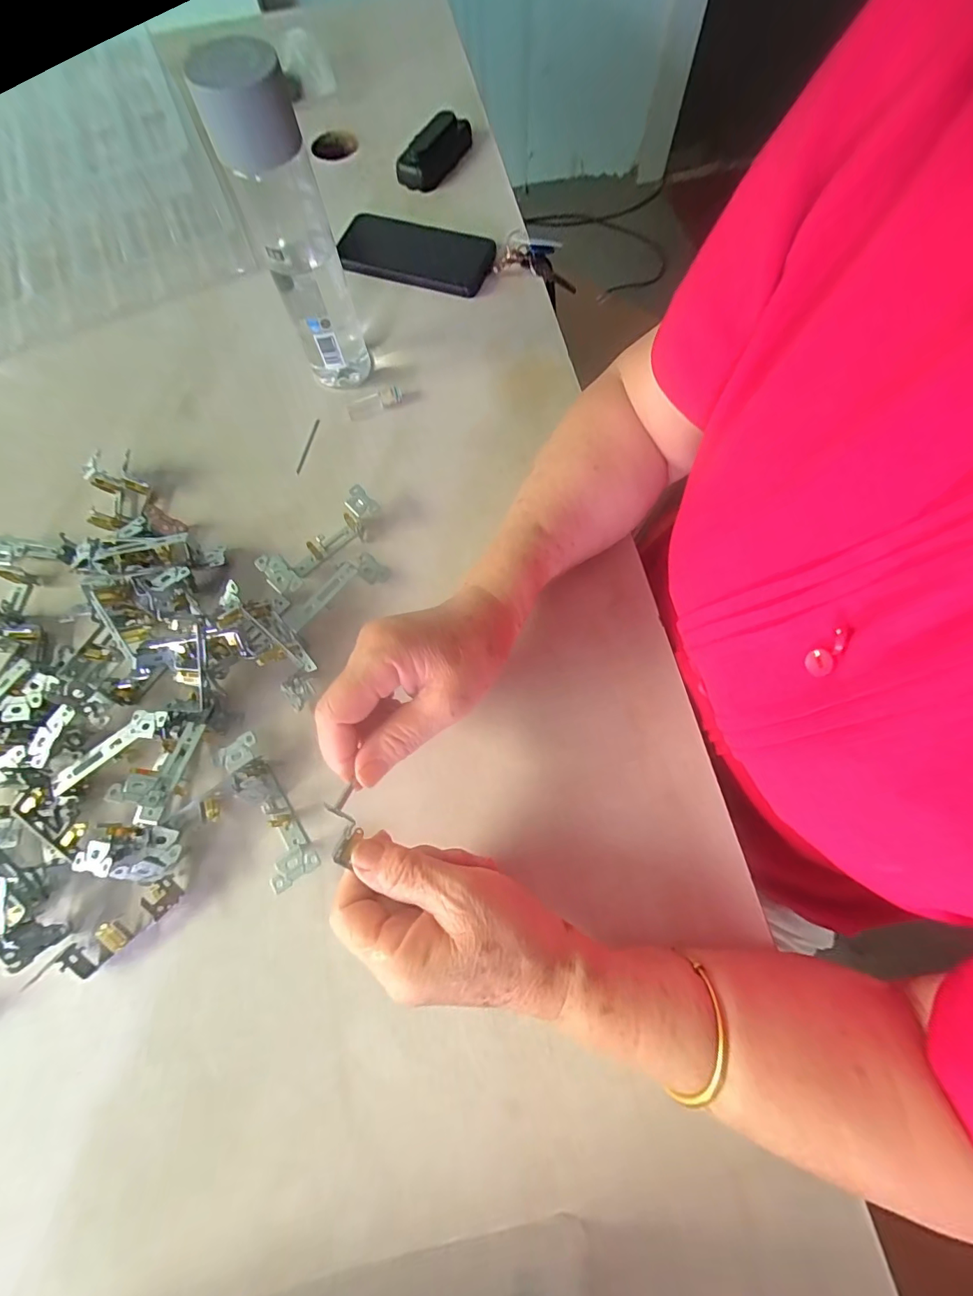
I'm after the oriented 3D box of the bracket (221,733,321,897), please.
[{"bbox_3d":[-0.150,0.111,0.319,0.029,0.027,0.103,-34,75,-8],"label":"bracket"}]

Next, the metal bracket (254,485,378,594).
[{"bbox_3d":[-0.133,-0.086,0.383,0.106,0.028,0.039,-43,76,-10],"label":"metal bracket"}]

